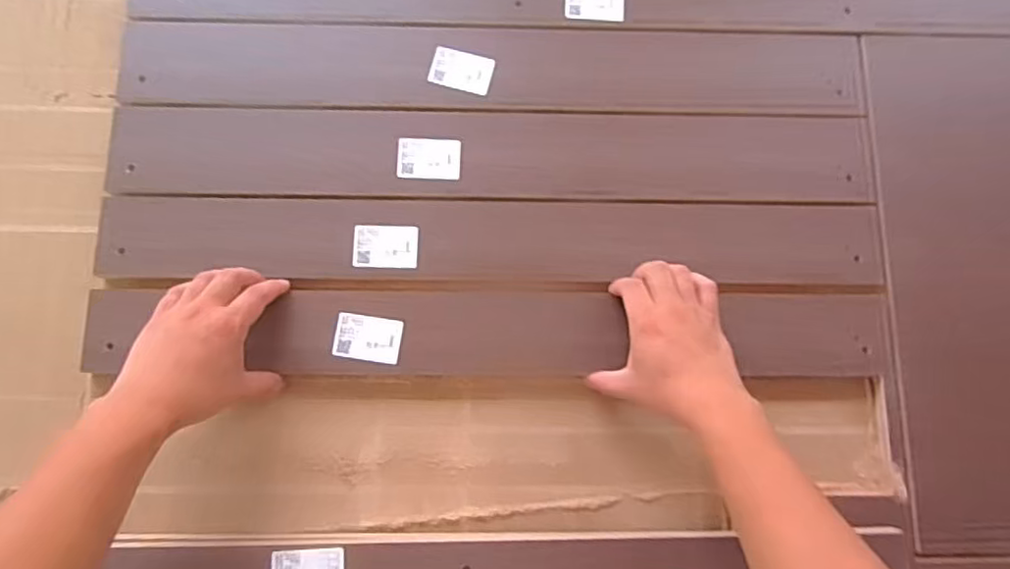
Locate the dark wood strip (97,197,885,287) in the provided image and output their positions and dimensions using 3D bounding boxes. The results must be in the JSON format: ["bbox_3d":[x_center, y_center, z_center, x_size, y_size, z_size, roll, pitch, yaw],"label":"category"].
[{"bbox_3d":[-0.008,-0.043,0.601,0.730,0.024,0.079,1,79,-1],"label":"dark wood strip"}]

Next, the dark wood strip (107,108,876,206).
[{"bbox_3d":[-0.005,-0.126,0.600,0.725,0.021,0.082,0,79,-1],"label":"dark wood strip"}]

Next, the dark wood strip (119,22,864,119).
[{"bbox_3d":[-0.006,-0.218,0.627,0.735,0.024,0.101,1,79,-1],"label":"dark wood strip"}]

